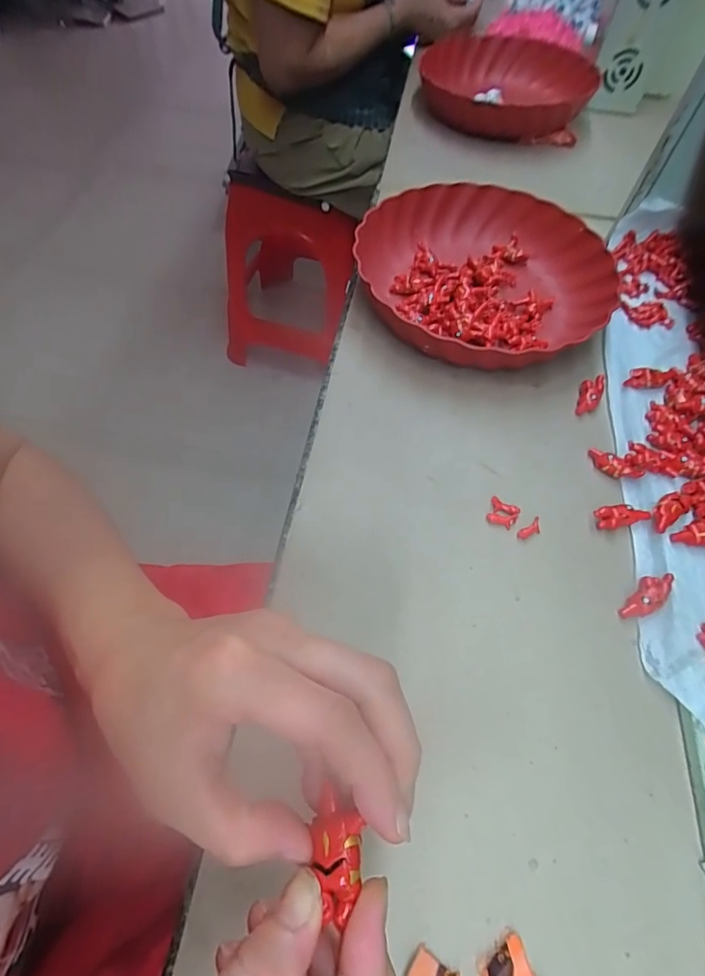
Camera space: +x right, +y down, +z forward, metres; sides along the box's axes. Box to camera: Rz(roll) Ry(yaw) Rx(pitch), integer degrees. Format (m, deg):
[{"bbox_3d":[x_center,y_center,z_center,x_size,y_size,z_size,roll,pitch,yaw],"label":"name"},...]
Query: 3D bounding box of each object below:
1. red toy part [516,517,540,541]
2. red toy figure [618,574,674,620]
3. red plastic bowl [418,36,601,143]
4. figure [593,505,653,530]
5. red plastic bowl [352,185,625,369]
[{"bbox_3d":[0.133,0.032,0.358,0.021,0.006,0.009,-32,66,-18],"label":"red toy part"},{"bbox_3d":[0.203,0.075,0.331,0.043,0.008,0.018,-41,68,-4],"label":"red toy figure"},{"bbox_3d":[0.215,-0.566,0.678,0.232,0.053,0.209,-3,61,-3],"label":"red plastic bowl"},{"bbox_3d":[0.206,0.021,0.366,0.039,0.012,0.015,-9,60,-8],"label":"figure"},{"bbox_3d":[0.122,-0.207,0.470,0.234,0.048,0.222,1,59,-2],"label":"red plastic bowl"}]

